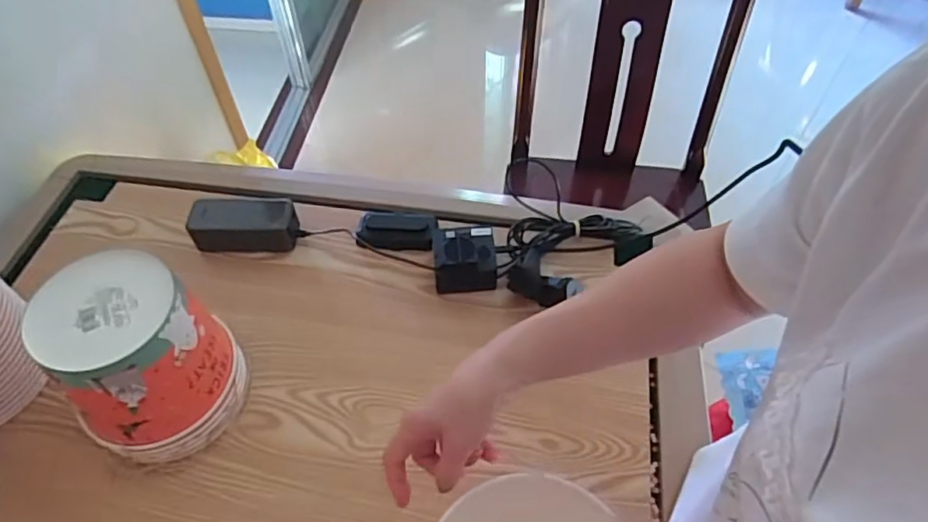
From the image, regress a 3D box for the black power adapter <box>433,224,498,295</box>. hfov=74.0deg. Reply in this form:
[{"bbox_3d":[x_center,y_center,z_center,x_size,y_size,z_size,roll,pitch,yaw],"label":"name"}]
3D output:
[{"bbox_3d":[0.001,-0.006,0.777,0.078,0.061,0.077,-4,53,-4],"label":"black power adapter"}]

